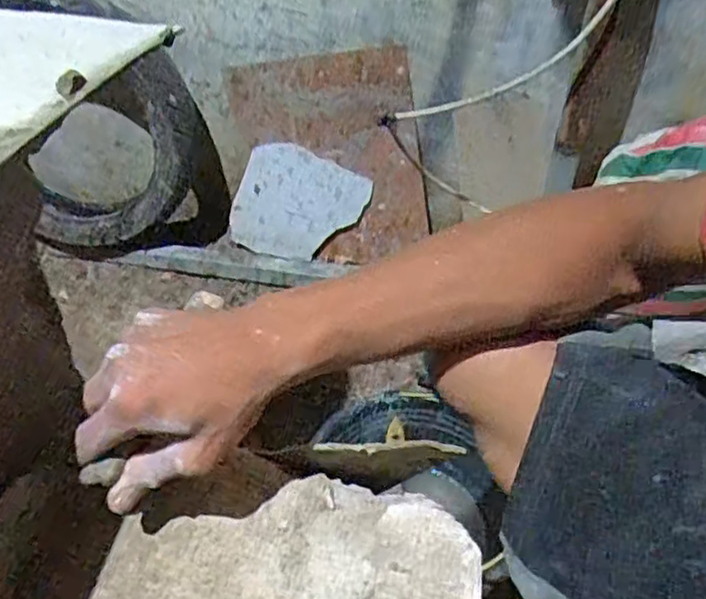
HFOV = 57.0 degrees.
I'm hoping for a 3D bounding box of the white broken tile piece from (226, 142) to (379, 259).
[{"bbox_3d":[-0.114,-0.181,1.293,0.232,0.246,0.017,24,36,-10],"label":"white broken tile piece"}]

